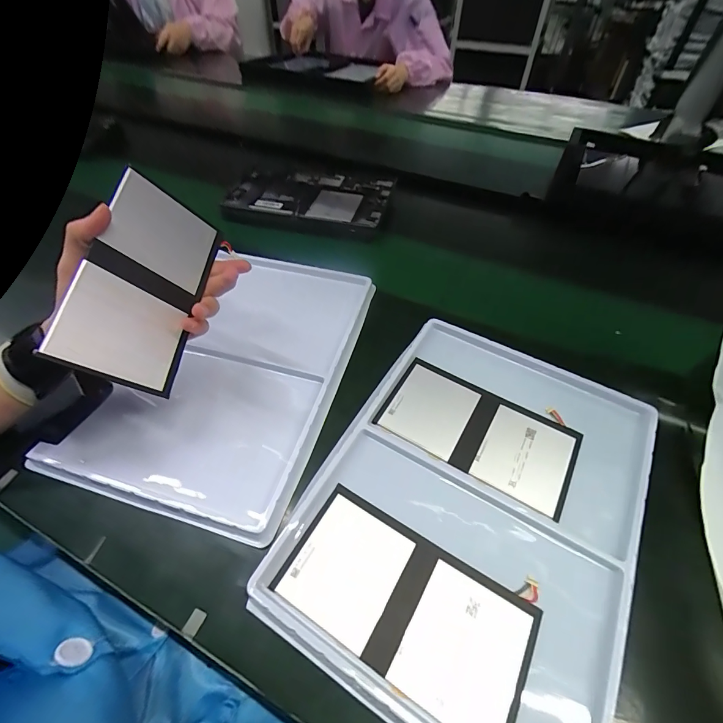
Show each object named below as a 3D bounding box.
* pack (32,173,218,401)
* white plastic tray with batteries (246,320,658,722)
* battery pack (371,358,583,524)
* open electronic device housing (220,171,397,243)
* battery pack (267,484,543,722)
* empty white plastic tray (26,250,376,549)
[{"bbox_3d":[-0.176,-0.065,0.310,0.009,0.085,0.168,-10,63,40],"label":"pack"},{"bbox_3d":[0.095,0.109,0.314,0.233,0.018,0.319,26,55,18],"label":"white plastic tray with batteries"},{"bbox_3d":[0.108,0.063,0.355,0.172,0.006,0.092,25,55,20],"label":"battery pack"},{"bbox_3d":[-0.083,-0.269,0.612,0.247,0.018,0.150,8,51,7],"label":"open electronic device housing"},{"bbox_3d":[0.030,0.170,0.269,0.171,0.007,0.091,25,55,20],"label":"battery pack"},{"bbox_3d":[-0.125,-0.001,0.404,0.215,0.023,0.326,14,52,12],"label":"empty white plastic tray"}]

